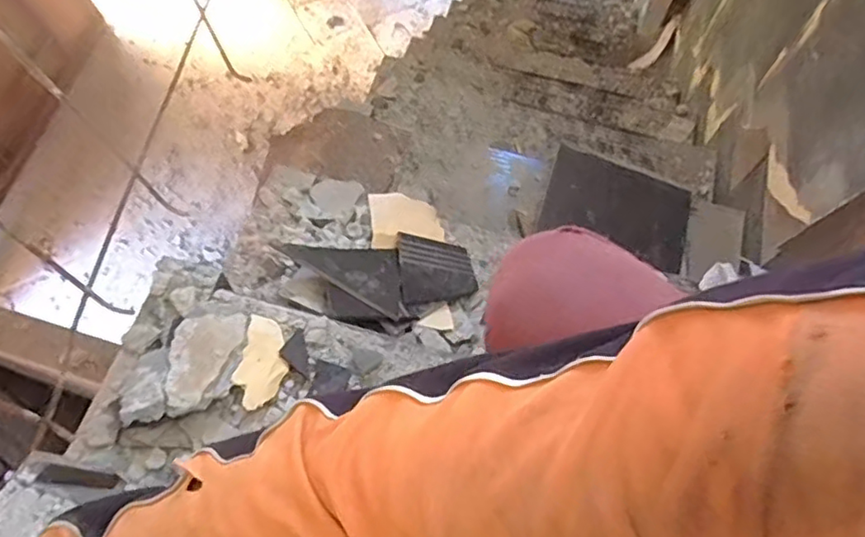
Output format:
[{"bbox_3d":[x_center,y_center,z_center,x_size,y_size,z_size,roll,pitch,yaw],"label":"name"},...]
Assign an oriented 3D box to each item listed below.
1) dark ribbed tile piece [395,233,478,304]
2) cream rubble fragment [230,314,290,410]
[{"bbox_3d":[0.011,0.004,0.992,0.160,0.010,0.131,11,48,-37],"label":"dark ribbed tile piece"},{"bbox_3d":[-0.210,0.116,0.765,0.059,0.007,0.121,14,55,-8],"label":"cream rubble fragment"}]

